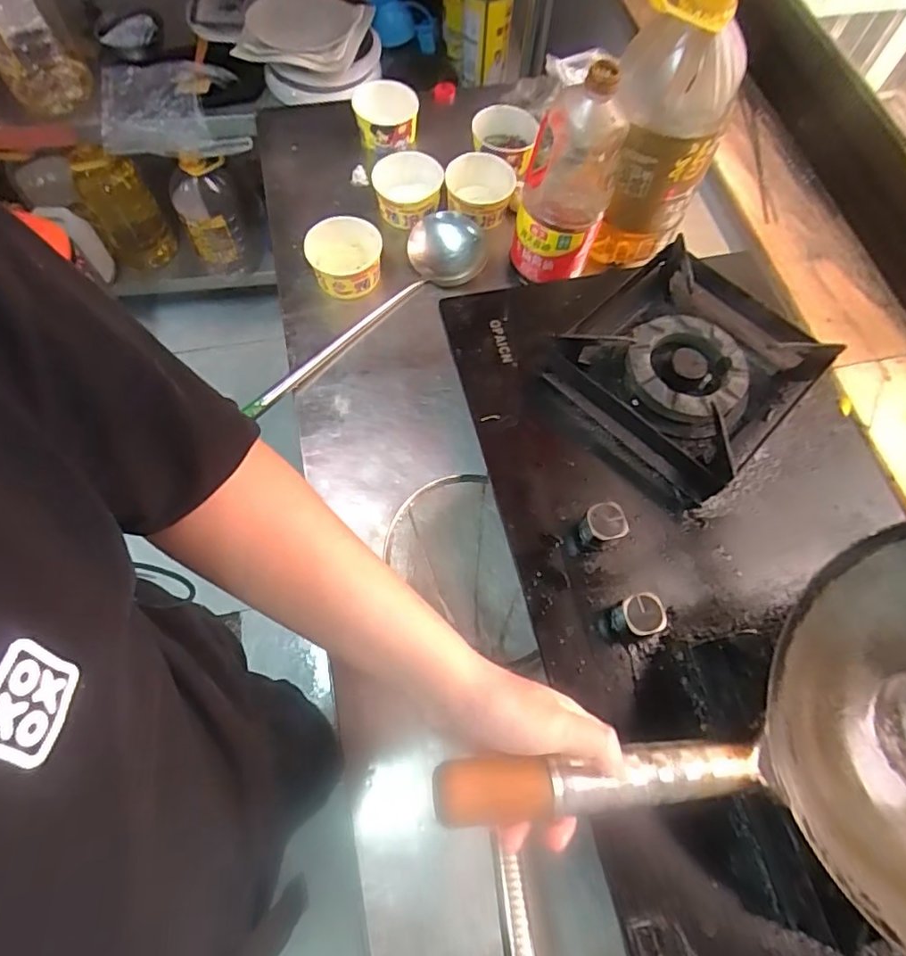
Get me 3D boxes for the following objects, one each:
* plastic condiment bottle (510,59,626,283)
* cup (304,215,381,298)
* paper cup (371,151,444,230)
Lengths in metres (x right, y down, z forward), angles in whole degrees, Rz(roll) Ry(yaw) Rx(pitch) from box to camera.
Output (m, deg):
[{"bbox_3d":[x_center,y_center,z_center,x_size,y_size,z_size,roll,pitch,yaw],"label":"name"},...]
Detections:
[{"bbox_3d":[0.141,-0.361,0.715,0.110,0.252,0.086,16,67,4],"label":"plastic condiment bottle"},{"bbox_3d":[-0.153,-0.315,0.810,0.103,0.064,0.096,1,67,-2],"label":"cup"},{"bbox_3d":[-0.068,-0.436,0.875,0.103,0.069,0.113,1,67,-2],"label":"paper cup"}]

